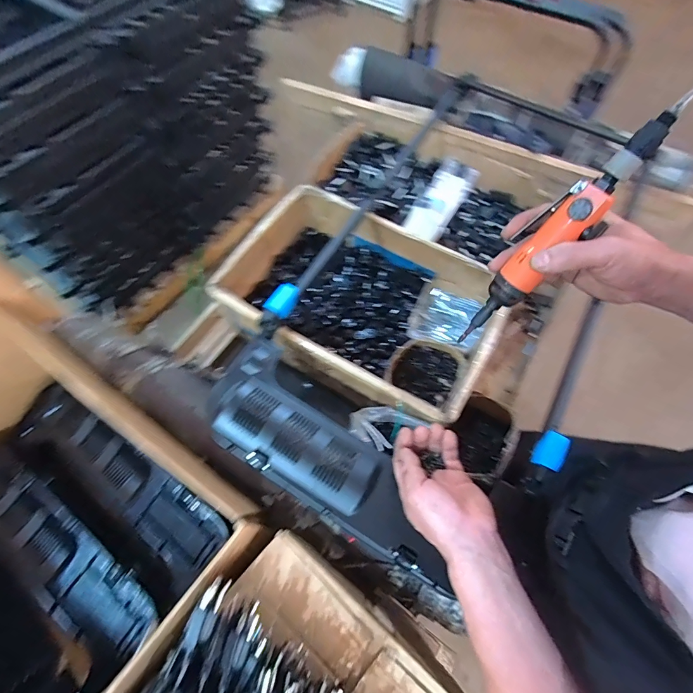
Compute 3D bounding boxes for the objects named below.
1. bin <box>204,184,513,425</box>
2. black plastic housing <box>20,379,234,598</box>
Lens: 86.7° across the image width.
[{"bbox_3d":[0.036,-0.095,0.780,0.525,0.140,0.363,30,68,11],"label":"bin"},{"bbox_3d":[-0.402,0.225,0.646,0.447,0.042,0.131,35,69,14],"label":"black plastic housing"}]

